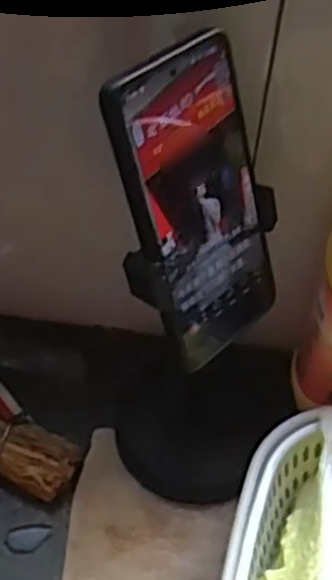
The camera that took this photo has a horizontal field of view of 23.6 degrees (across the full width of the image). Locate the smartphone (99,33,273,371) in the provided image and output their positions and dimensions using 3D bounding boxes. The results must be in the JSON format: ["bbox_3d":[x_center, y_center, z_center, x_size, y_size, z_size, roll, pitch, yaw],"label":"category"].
[{"bbox_3d":[0.017,-0.040,0.399,0.078,0.163,0.008,-38,39,-29],"label":"smartphone"}]

